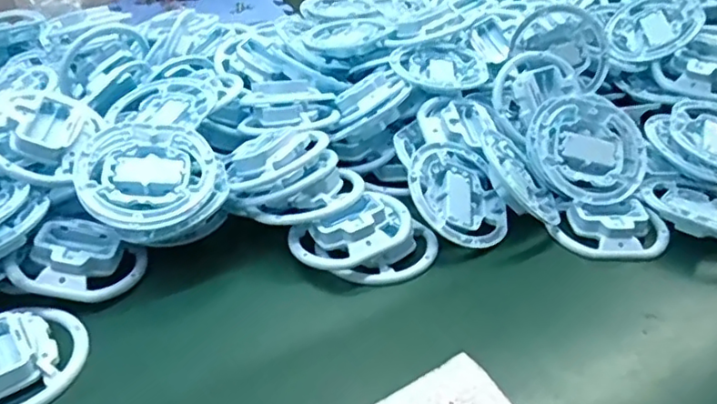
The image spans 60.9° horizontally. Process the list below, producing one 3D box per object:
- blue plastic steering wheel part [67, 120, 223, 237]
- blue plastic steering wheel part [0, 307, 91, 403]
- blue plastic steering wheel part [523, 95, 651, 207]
[{"bbox_3d":[-0.168,-0.018,0.500,0.109,0.031,0.106,-16,57,-23],"label":"blue plastic steering wheel part"},{"bbox_3d":[-0.238,0.108,0.417,0.098,0.015,0.088,-28,43,-33],"label":"blue plastic steering wheel part"},{"bbox_3d":[0.211,-0.048,0.572,0.100,0.034,0.108,2,73,-7],"label":"blue plastic steering wheel part"}]

